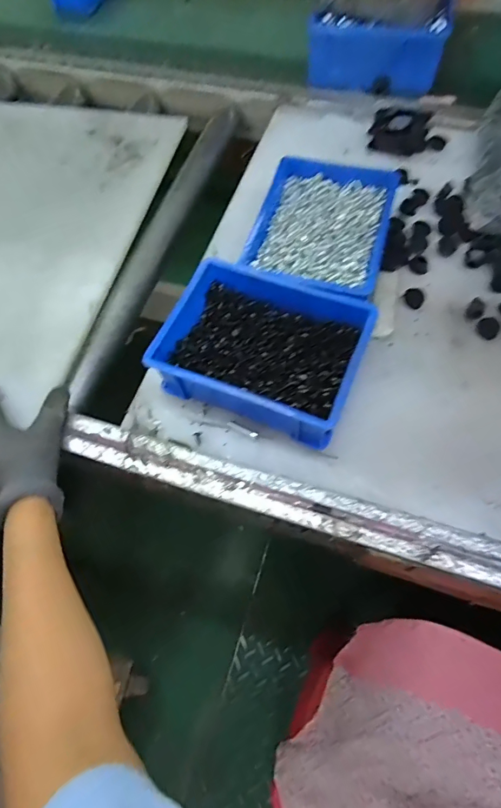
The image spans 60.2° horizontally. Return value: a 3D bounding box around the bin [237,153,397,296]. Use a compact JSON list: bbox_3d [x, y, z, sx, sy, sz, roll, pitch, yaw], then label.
[{"bbox_3d":[0.081,-0.201,0.511,0.147,0.053,0.188,16,66,11],"label":"bin"}]

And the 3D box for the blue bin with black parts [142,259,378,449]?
[{"bbox_3d":[0.010,-0.054,0.451,0.194,0.068,0.147,21,66,13],"label":"blue bin with black parts"}]

